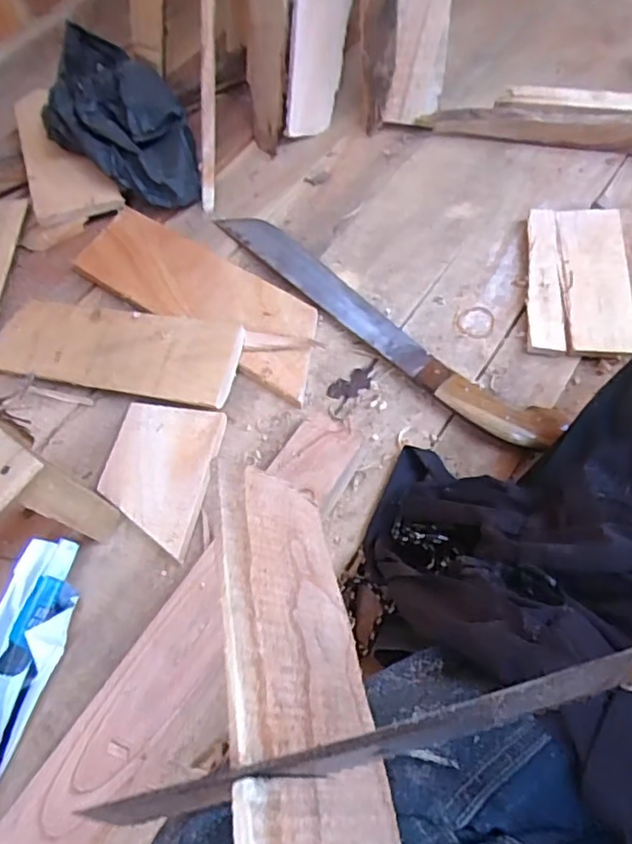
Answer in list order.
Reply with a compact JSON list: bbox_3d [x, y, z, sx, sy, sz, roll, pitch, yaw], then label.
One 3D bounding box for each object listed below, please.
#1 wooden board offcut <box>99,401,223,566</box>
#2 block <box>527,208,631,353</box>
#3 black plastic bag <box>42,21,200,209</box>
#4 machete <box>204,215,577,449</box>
[{"bbox_3d":[-0.142,0.047,0.547,0.096,0.019,0.133,8,63,9],"label":"wooden board offcut"},{"bbox_3d":[0.264,-0.145,0.614,0.096,0.019,0.180,7,63,8],"label":"block"},{"bbox_3d":[-0.233,-0.356,0.714,0.144,0.075,0.253,-19,62,-6],"label":"black plastic bag"},{"bbox_3d":[0.054,-0.108,0.609,0.421,0.026,0.059,40,71,22],"label":"machete"}]

